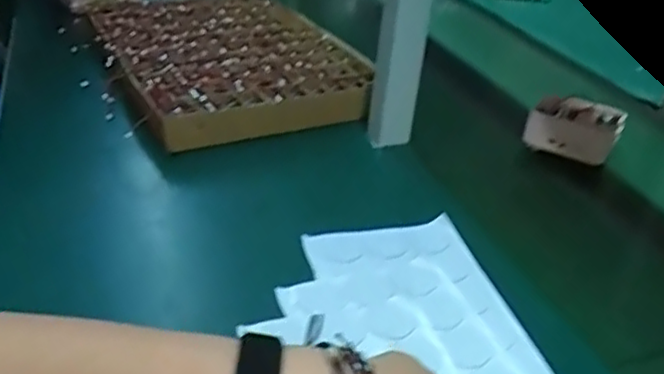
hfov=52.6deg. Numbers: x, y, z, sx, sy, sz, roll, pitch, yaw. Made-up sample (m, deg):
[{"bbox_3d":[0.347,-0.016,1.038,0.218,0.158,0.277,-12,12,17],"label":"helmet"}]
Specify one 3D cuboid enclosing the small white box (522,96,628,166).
[{"bbox_3d":[0.287,-0.069,0.797,0.098,0.037,0.104,20,33,22],"label":"small white box"}]

